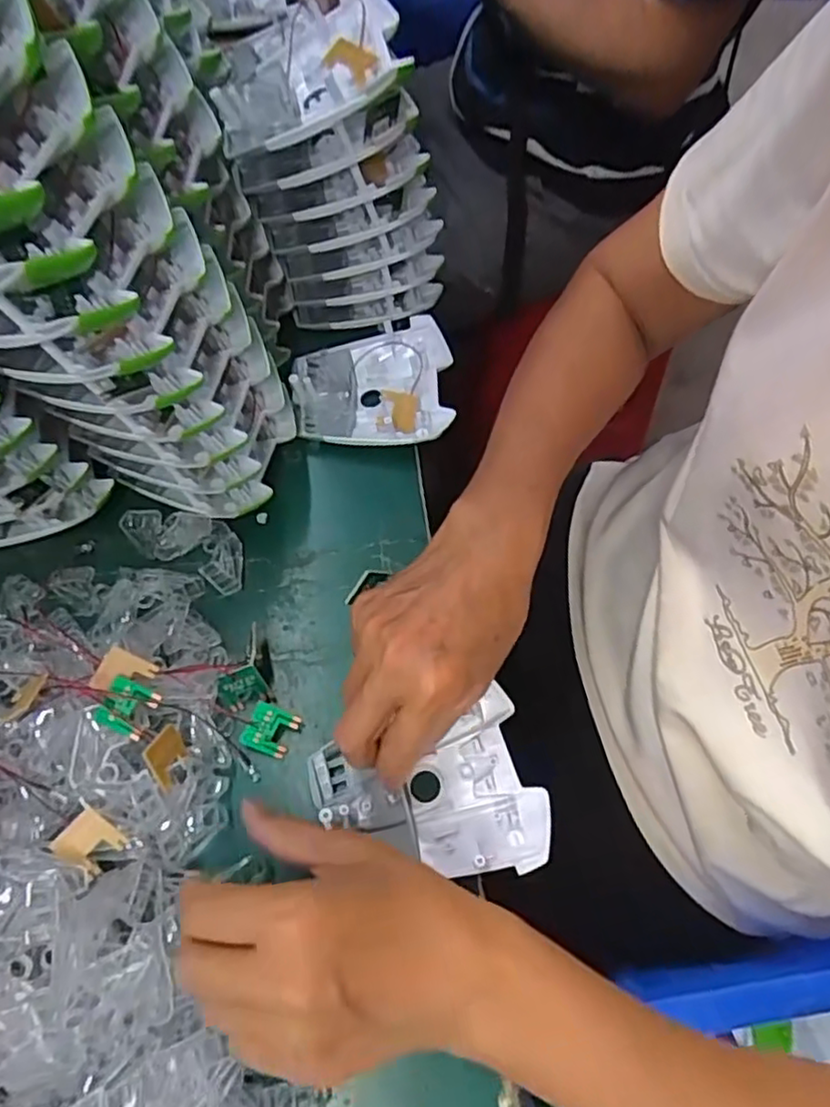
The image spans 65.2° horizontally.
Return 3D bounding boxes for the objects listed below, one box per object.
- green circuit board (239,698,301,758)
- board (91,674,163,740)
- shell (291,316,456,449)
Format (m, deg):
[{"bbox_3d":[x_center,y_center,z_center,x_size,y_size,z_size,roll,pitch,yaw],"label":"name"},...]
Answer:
[{"bbox_3d":[-0.078,0.095,0.350,0.025,0.006,0.026,28,85,-17],"label":"green circuit board"},{"bbox_3d":[-0.144,0.077,0.324,0.025,0.004,0.026,30,78,3],"label":"board"},{"bbox_3d":[-0.028,-0.109,0.446,0.107,0.036,0.091,-10,63,-5],"label":"shell"}]

